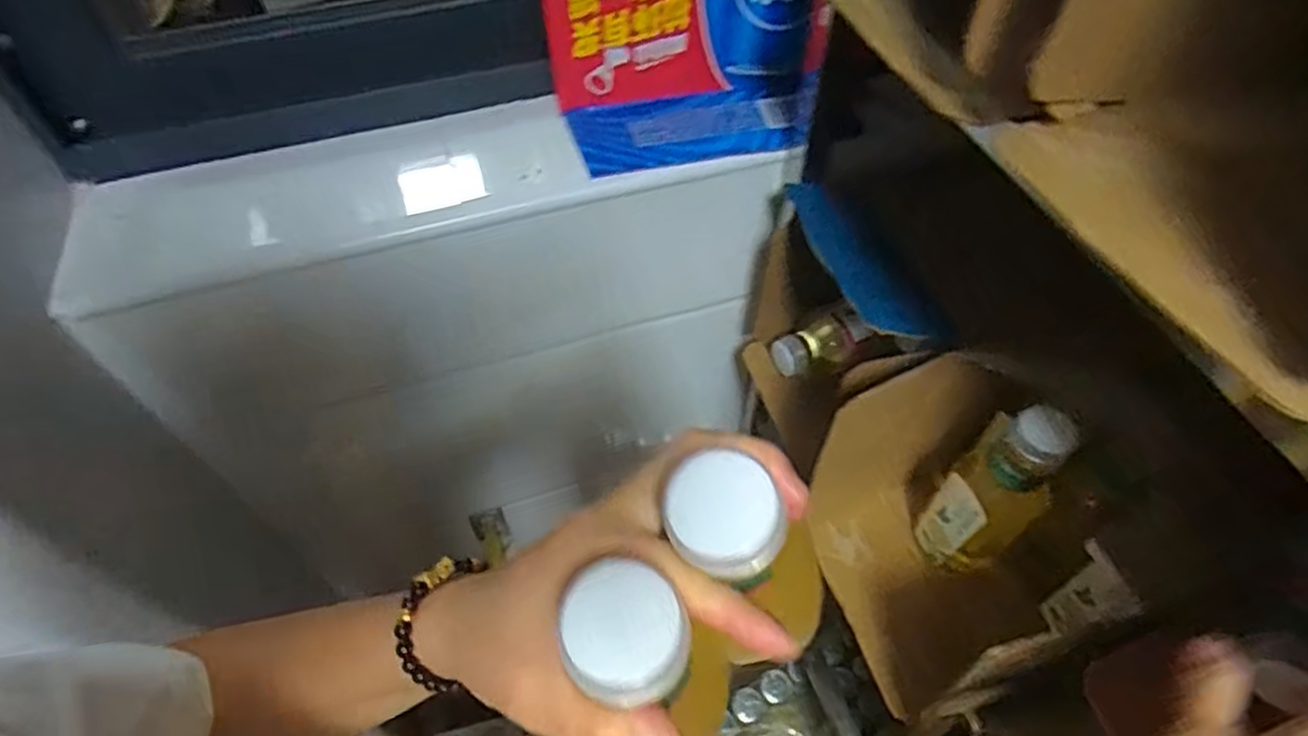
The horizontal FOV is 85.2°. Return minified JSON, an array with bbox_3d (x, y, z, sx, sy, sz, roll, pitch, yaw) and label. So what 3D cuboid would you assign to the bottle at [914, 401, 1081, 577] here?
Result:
[{"bbox_3d":[0.258,0.098,0.540,0.053,0.179,0.069,-37,62,-23],"label":"bottle"}]

